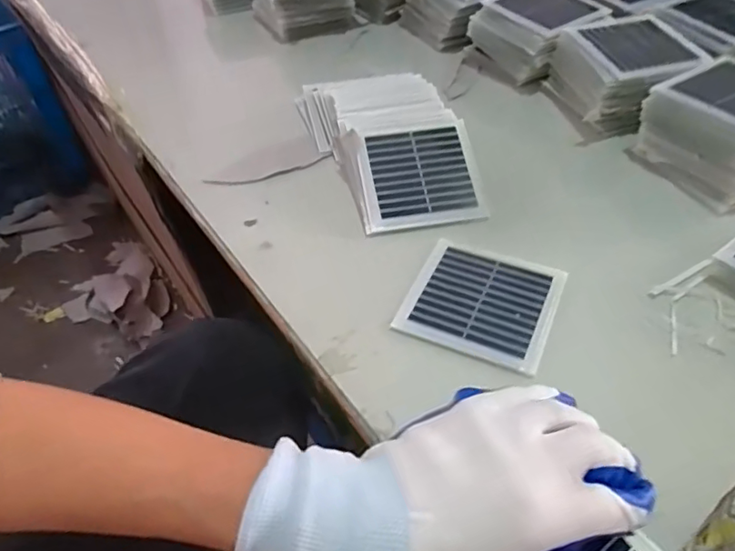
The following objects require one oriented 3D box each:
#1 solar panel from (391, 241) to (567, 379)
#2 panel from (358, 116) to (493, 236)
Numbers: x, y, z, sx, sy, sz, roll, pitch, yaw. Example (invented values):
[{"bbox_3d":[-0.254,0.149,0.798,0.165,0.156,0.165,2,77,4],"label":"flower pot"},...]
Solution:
[{"bbox_3d":[0.078,0.017,0.382,0.094,0.004,0.092,18,49,19],"label":"solar panel"},{"bbox_3d":[0.044,-0.080,0.457,0.097,0.008,0.092,-10,69,-6],"label":"panel"}]

